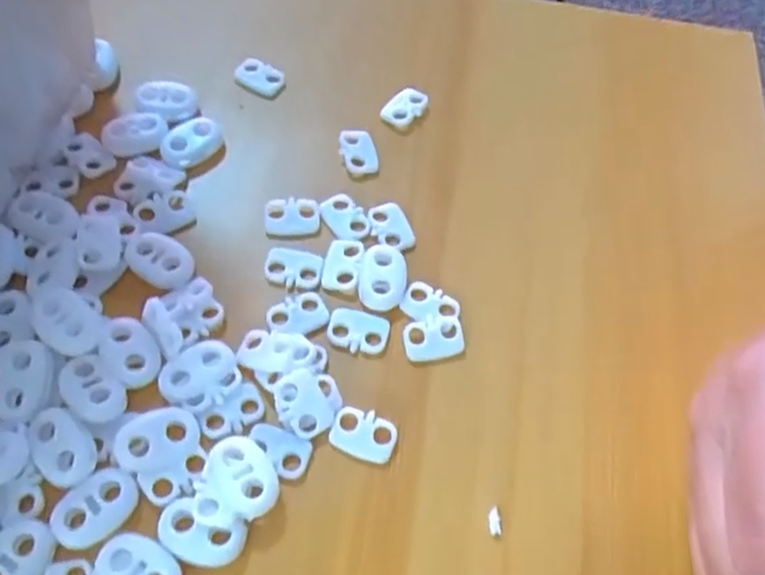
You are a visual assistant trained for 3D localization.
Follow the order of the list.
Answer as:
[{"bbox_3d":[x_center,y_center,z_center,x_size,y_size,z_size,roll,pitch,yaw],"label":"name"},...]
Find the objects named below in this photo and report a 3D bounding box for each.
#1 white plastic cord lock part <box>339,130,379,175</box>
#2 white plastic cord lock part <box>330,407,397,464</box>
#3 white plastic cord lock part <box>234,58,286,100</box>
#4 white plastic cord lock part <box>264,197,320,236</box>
[{"bbox_3d":[-0.008,-0.048,0.248,0.013,0.005,0.017,0,61,-6],"label":"white plastic cord lock part"},{"bbox_3d":[-0.005,0.041,0.198,0.018,0.004,0.013,18,61,4],"label":"white plastic cord lock part"},{"bbox_3d":[-0.047,-0.079,0.264,0.019,0.005,0.013,28,62,10],"label":"white plastic cord lock part"},{"bbox_3d":[-0.030,-0.024,0.232,0.018,0.004,0.012,-1,61,-6],"label":"white plastic cord lock part"}]

